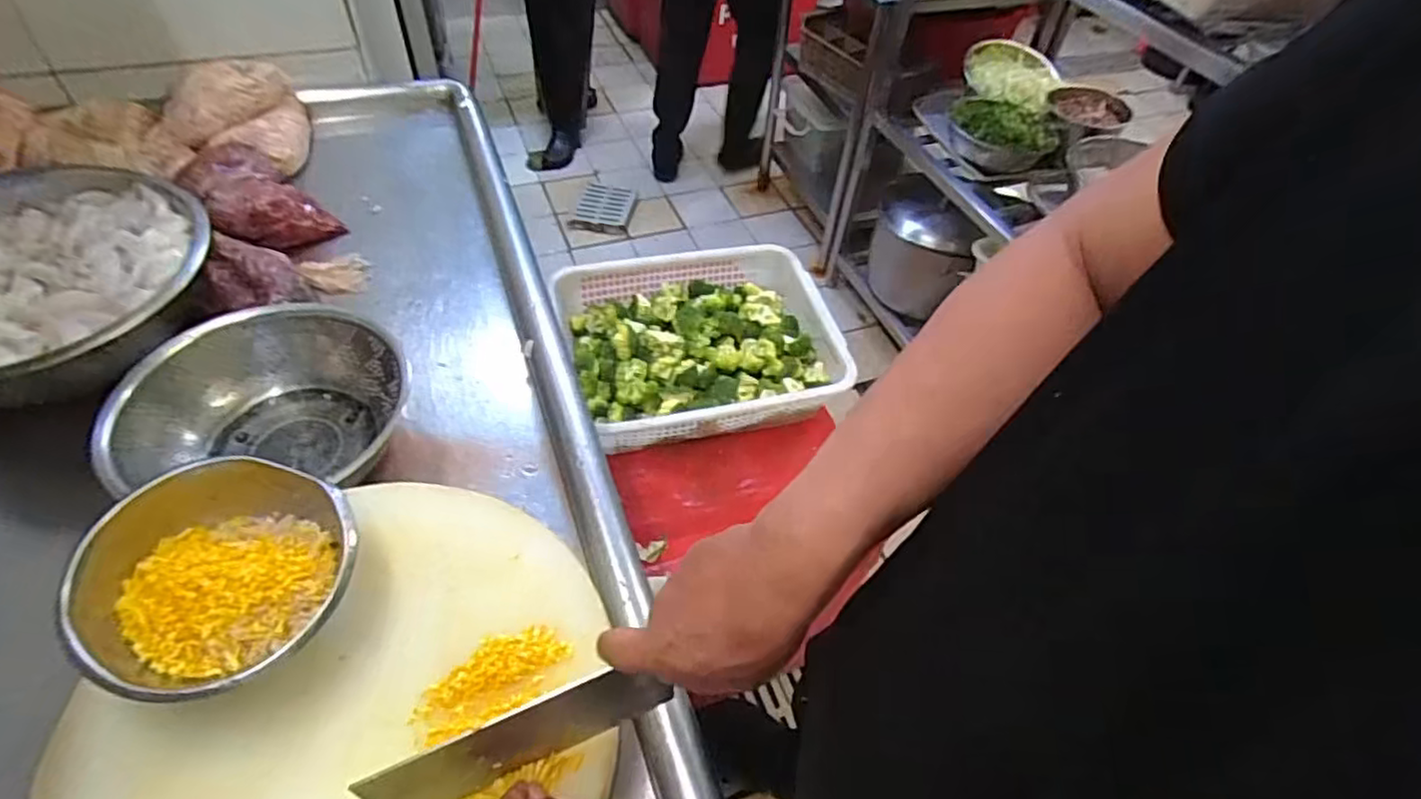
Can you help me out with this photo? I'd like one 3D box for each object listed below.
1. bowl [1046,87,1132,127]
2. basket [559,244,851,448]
[{"bbox_3d":[0.832,-0.645,1.507,0.168,0.042,0.124,35,55,21],"label":"bowl"},{"bbox_3d":[-0.007,-0.094,1.057,0.390,0.111,0.334,-12,52,-16],"label":"basket"}]

